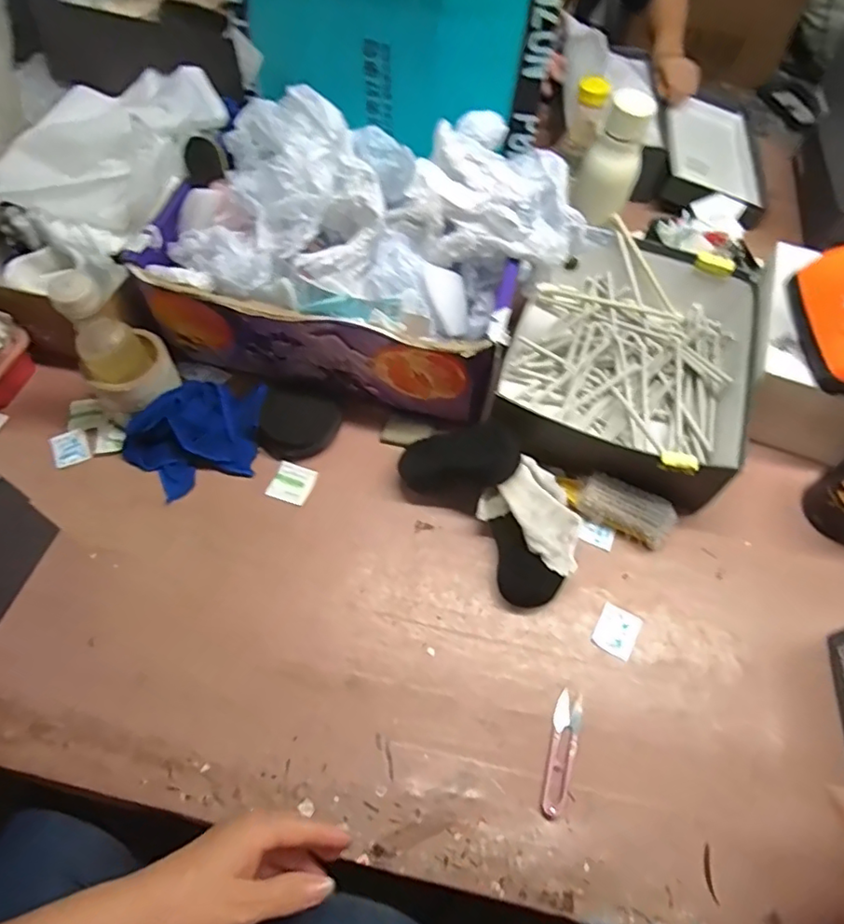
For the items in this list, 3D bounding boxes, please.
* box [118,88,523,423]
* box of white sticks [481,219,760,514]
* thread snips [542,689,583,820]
[{"bbox_3d":[-0.084,-0.234,0.648,0.435,0.199,0.250,12,60,5],"label":"box"},{"bbox_3d":[0.246,-0.128,0.686,0.262,0.091,0.335,22,61,10],"label":"box of white sticks"},{"bbox_3d":[0.126,0.258,0.510,0.026,0.004,0.104,15,61,6],"label":"thread snips"}]

